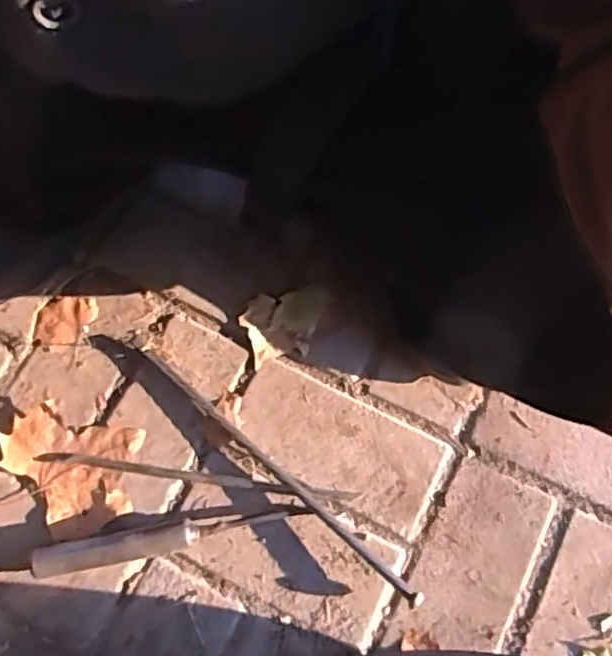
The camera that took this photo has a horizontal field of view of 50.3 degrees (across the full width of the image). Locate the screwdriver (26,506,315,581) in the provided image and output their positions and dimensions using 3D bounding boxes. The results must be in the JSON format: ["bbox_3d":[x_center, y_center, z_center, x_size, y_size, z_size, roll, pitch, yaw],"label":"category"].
[{"bbox_3d":[-0.111,0.174,0.538,0.222,0.027,0.024,-10,72,-1],"label":"screwdriver"}]

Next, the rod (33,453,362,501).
[{"bbox_3d":[-0.097,0.127,0.561,0.278,0.010,0.010,7,72,4],"label":"rod"}]

